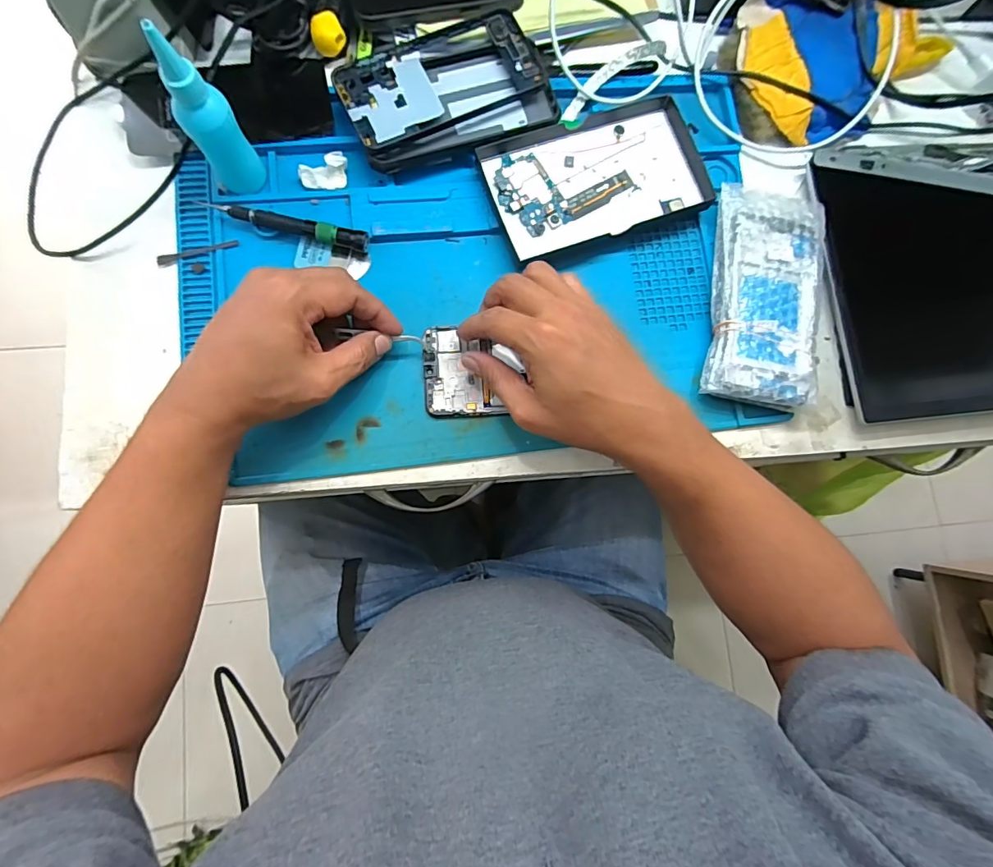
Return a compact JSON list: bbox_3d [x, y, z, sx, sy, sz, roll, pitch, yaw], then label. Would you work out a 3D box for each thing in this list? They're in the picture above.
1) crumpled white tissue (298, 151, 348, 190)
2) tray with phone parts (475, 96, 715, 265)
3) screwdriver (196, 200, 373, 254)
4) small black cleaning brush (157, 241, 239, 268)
[{"bbox_3d":[-0.140,-0.211,0.375,0.039,0.015,0.021,-13,84,-6],"label":"crumpled white tissue"},{"bbox_3d":[0.084,-0.213,0.385,0.178,0.018,0.107,-21,84,-7],"label":"tray with phone parts"},{"bbox_3d":[-0.166,-0.164,0.362,0.129,0.015,0.015,12,82,-3],"label":"screwdriver"},{"bbox_3d":[-0.235,-0.143,0.363,0.061,0.004,0.008,-18,84,-7],"label":"small black cleaning brush"}]

